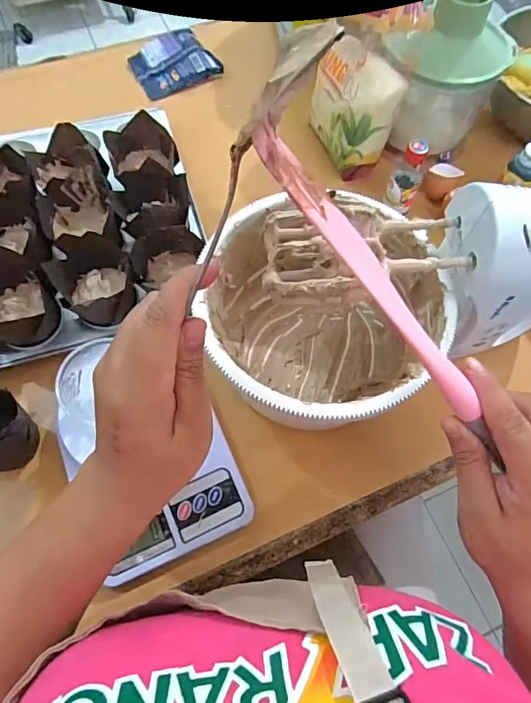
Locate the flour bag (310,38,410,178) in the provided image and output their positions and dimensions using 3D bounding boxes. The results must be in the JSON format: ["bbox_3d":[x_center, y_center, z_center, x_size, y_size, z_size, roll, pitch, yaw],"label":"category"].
[{"bbox_3d":[0.101,-0.278,0.522,0.087,0.122,0.098,-3,66,-4],"label":"flour bag"}]

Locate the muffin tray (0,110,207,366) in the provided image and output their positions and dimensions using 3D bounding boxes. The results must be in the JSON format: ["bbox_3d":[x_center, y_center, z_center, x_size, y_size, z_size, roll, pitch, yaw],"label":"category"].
[{"bbox_3d":[-0.224,-0.119,0.462,0.306,0.052,0.236,-16,68,-9],"label":"muffin tray"}]

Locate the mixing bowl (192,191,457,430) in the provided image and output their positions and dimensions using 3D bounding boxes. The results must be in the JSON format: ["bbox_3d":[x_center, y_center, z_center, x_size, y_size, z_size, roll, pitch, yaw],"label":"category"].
[{"bbox_3d":[0.046,-0.020,0.405,0.192,0.111,0.186,1,66,-2],"label":"mixing bowl"}]

